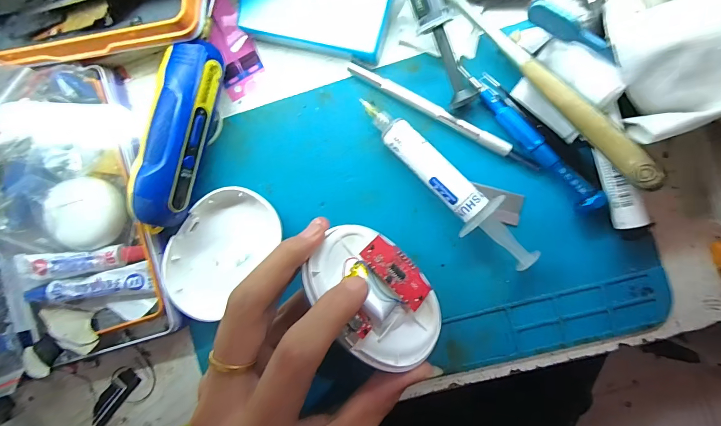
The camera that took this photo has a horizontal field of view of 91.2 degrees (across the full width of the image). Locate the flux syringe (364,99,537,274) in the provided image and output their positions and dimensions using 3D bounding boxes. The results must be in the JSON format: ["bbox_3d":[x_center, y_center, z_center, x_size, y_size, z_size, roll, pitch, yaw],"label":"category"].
[{"bbox_3d":[0.049,-0.017,0.211,0.133,0.020,0.027,43,94,5],"label":"flux syringe"}]

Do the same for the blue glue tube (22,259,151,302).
[{"bbox_3d":[-0.178,0.048,0.232,0.079,0.010,0.018,-9,89,-11],"label":"blue glue tube"}]

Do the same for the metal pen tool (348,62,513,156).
[{"bbox_3d":[0.041,-0.064,0.217,0.110,0.004,0.008,31,93,5],"label":"metal pen tool"}]

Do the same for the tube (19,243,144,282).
[{"bbox_3d":[-0.186,0.032,0.234,0.082,0.012,0.016,-7,89,-7],"label":"tube"}]

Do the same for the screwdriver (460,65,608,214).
[{"bbox_3d":[0.099,-0.045,0.205,0.012,0.010,0.108,-40,86,4],"label":"screwdriver"}]

